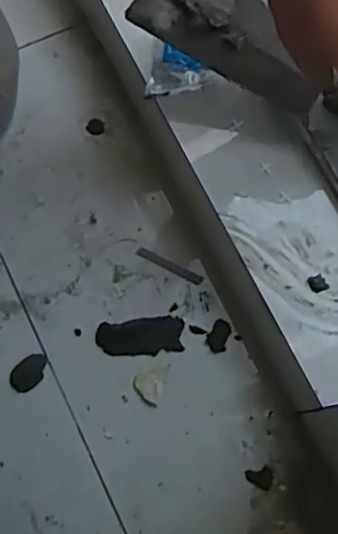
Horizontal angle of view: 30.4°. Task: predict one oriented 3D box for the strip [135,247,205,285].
[{"bbox_3d":[0.000,-0.001,0.618,0.070,0.004,0.010,28,74,6],"label":"strip"}]

